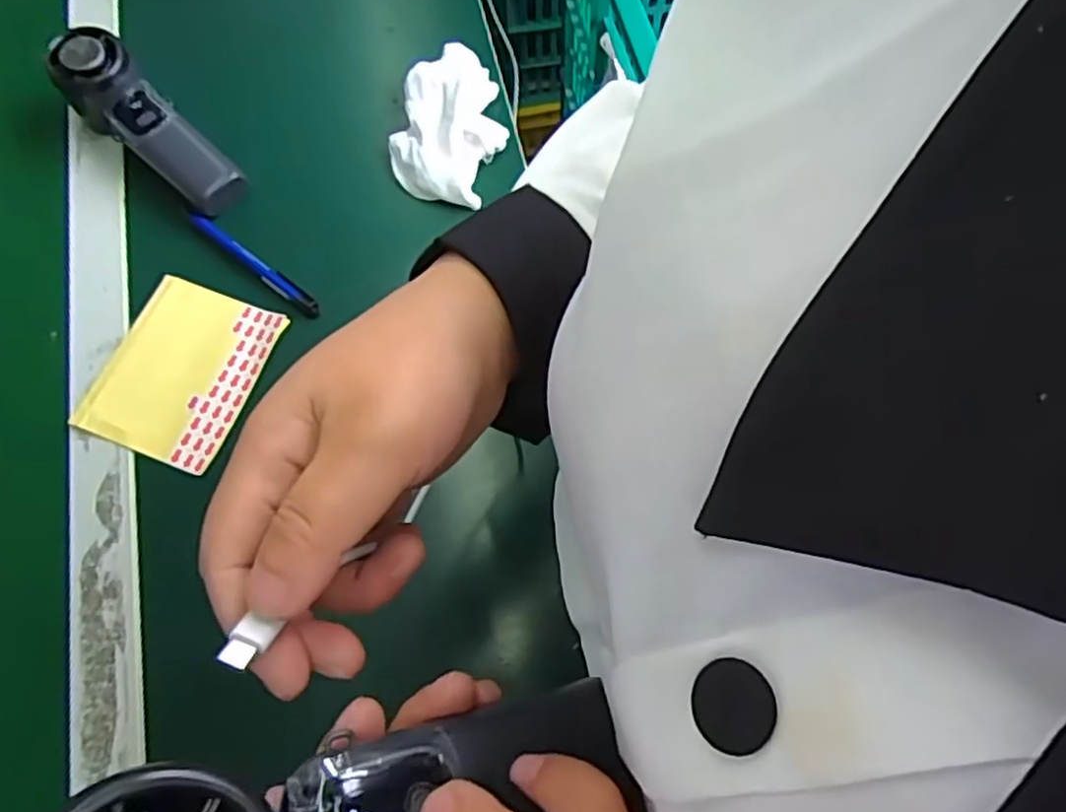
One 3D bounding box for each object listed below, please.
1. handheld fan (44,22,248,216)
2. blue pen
[{"bbox_3d":[-0.282,-0.205,0.534,0.164,0.053,0.053,43,74,0],"label":"handheld fan"},{"bbox_3d":[-0.198,-0.102,0.509,0.123,0.007,0.013,37,74,12],"label":"blue pen"}]

